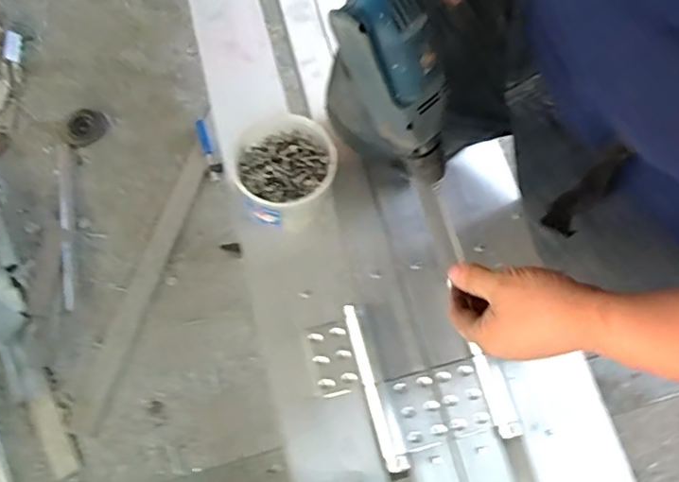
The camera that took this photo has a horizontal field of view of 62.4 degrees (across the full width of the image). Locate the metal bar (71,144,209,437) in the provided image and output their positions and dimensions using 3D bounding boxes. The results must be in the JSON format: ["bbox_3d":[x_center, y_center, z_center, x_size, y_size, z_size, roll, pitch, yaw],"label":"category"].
[{"bbox_3d":[-0.428,0.085,1.228,0.063,0.010,0.646,17,74,7],"label":"metal bar"}]

